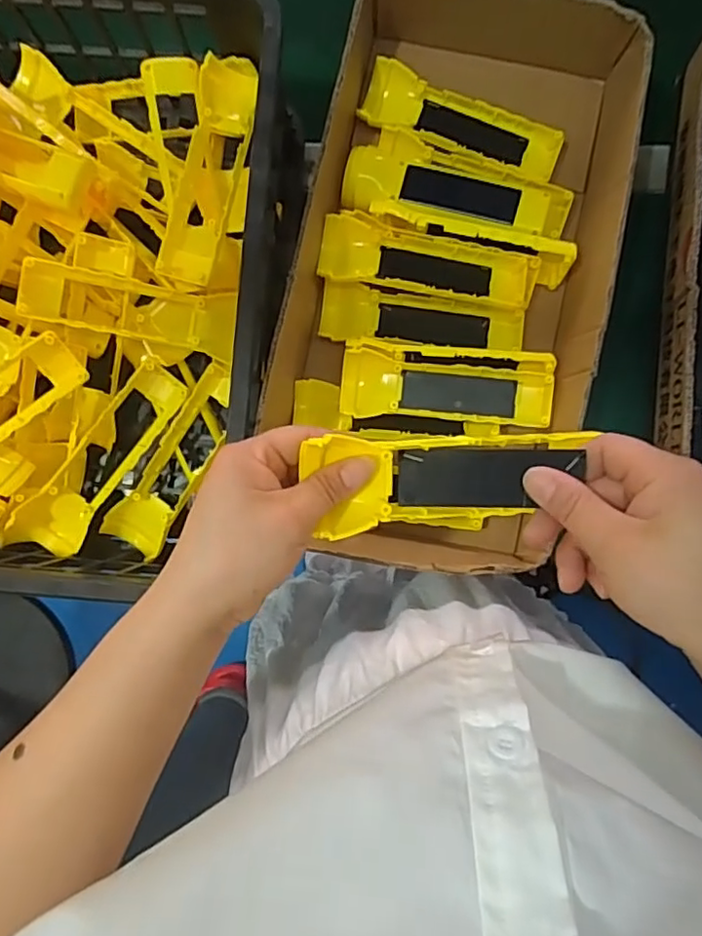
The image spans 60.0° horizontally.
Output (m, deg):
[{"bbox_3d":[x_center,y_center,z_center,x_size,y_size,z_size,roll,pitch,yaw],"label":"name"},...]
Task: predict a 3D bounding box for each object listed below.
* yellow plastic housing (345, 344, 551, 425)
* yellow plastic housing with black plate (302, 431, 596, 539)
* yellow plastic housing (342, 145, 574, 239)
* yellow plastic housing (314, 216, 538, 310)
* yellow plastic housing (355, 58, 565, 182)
[{"bbox_3d":[0.076,-0.065,0.484,0.164,0.031,0.055,3,88,1],"label":"yellow plastic housing"},{"bbox_3d":[0.051,0.006,0.315,0.143,0.021,0.049,-6,87,-6],"label":"yellow plastic housing with black plate"},{"bbox_3d":[0.086,-0.222,0.495,0.181,0.029,0.054,11,88,1],"label":"yellow plastic housing"},{"bbox_3d":[0.062,-0.162,0.491,0.172,0.030,0.046,8,88,1],"label":"yellow plastic housing"},{"bbox_3d":[0.090,-0.281,0.508,0.167,0.027,0.051,23,88,2],"label":"yellow plastic housing"}]

